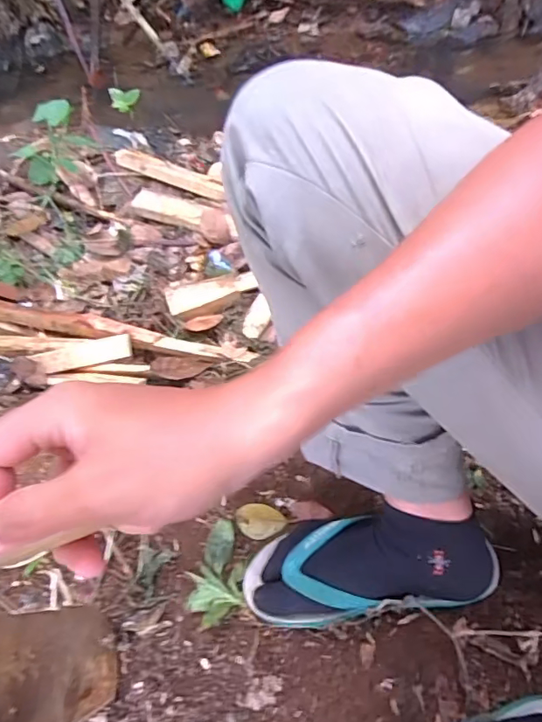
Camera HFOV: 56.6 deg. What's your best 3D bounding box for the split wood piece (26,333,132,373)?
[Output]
[{"bbox_3d":[-0.331,-0.012,0.882,0.176,0.013,0.043,-11,78,-1],"label":"split wood piece"}]

